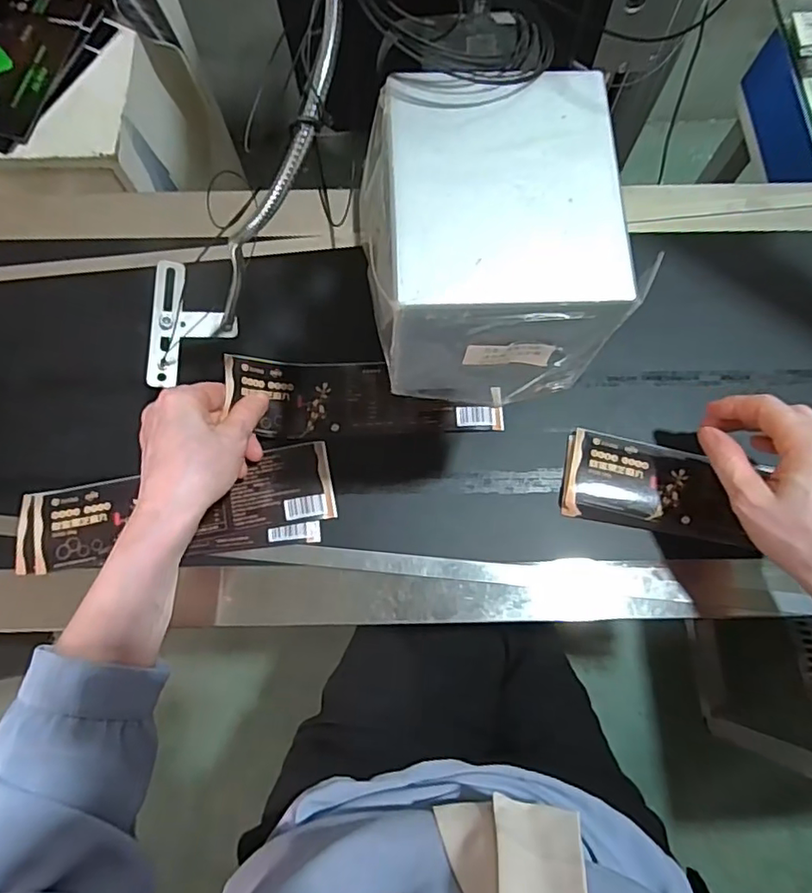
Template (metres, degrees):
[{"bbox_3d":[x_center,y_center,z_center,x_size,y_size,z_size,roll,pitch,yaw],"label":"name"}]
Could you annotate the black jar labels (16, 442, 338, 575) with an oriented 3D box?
[{"bbox_3d":[-0.180,0.050,0.455,0.241,0.015,0.083,-5,75,-2],"label":"black jar labels"}]

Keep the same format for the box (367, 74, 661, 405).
[{"bbox_3d":[0.039,-0.090,0.272,0.110,0.091,0.126,1,74,-1],"label":"box"}]

